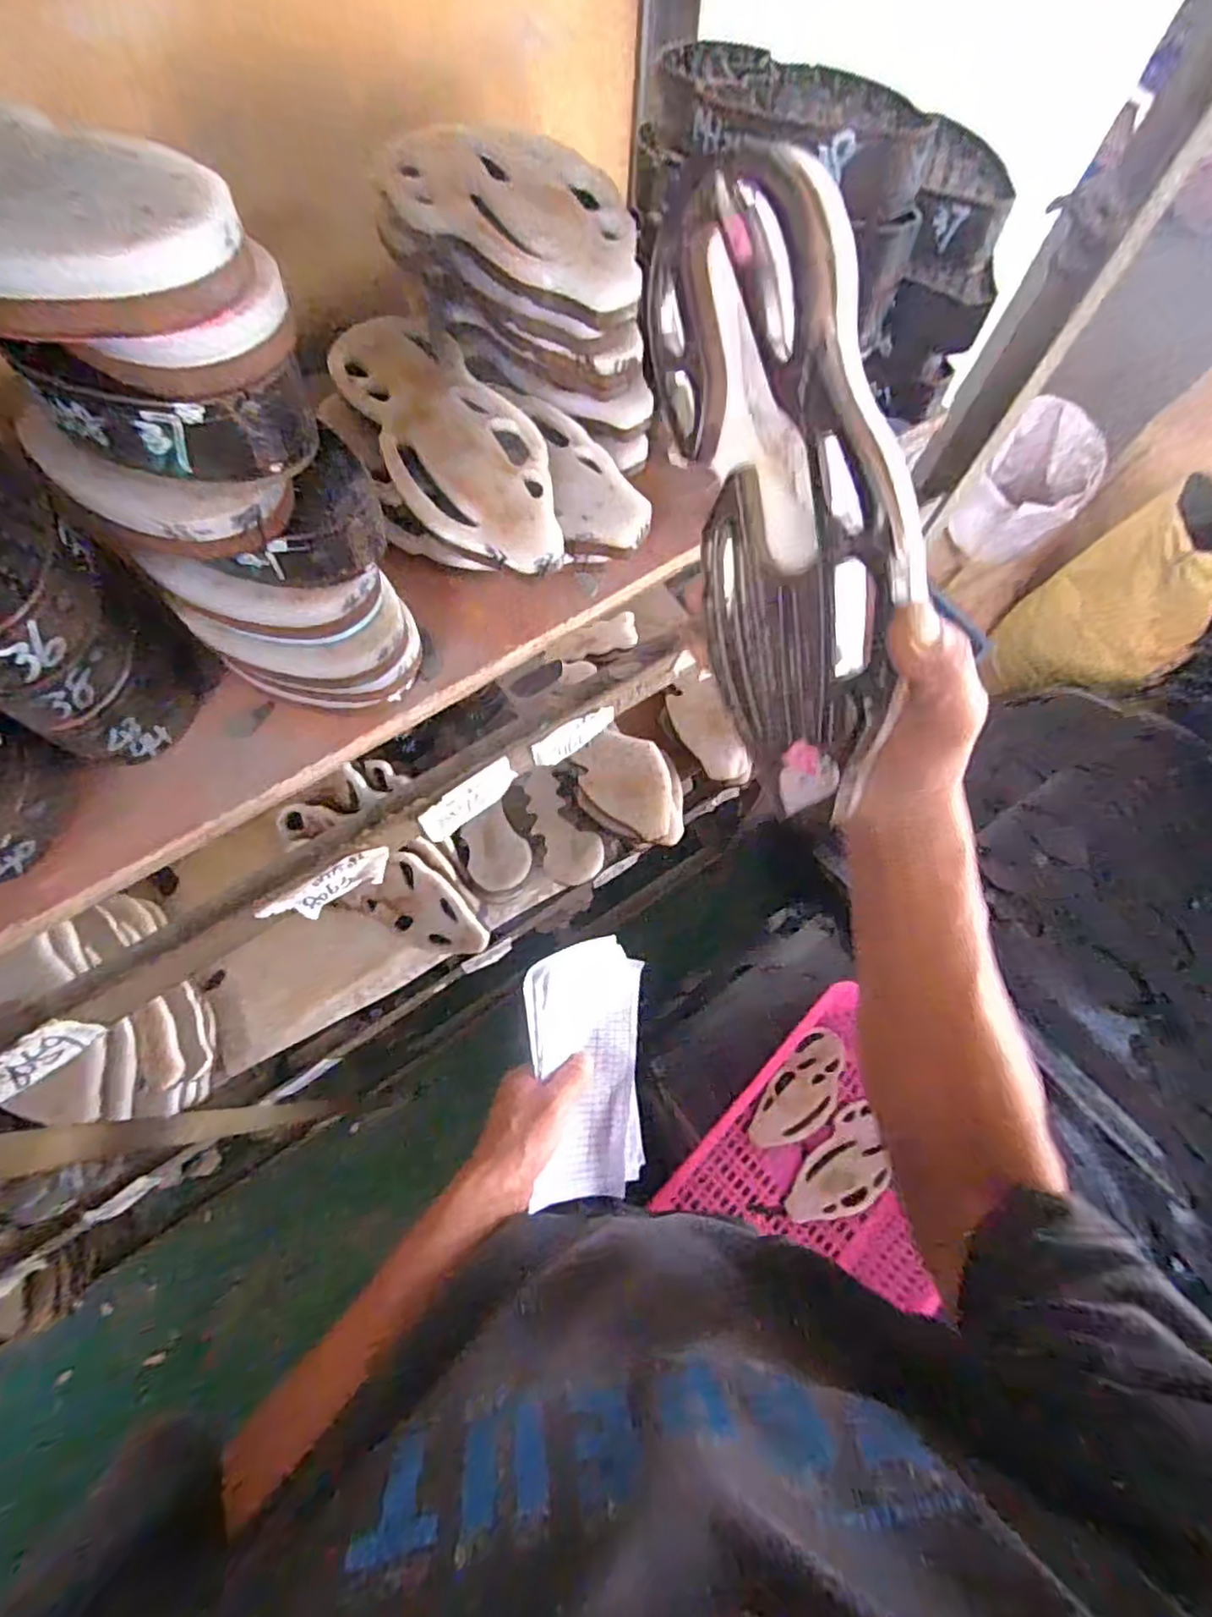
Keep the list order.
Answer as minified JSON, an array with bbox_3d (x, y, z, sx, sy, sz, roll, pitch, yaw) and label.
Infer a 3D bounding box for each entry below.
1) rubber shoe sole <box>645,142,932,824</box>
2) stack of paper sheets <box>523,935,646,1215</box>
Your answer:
[{"bbox_3d":[0.078,-0.124,0.285,0.017,0.102,0.255,-24,107,-32],"label":"rubber shoe sole"},{"bbox_3d":[-0.016,0.225,0.555,0.101,0.016,0.218,-3,92,-30],"label":"stack of paper sheets"}]

